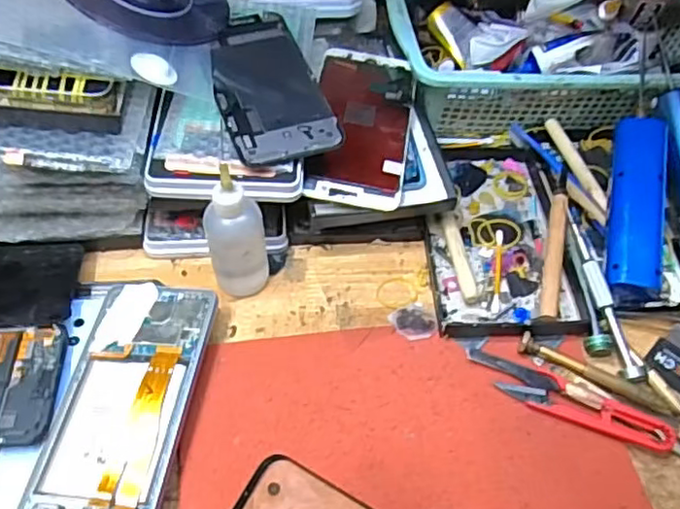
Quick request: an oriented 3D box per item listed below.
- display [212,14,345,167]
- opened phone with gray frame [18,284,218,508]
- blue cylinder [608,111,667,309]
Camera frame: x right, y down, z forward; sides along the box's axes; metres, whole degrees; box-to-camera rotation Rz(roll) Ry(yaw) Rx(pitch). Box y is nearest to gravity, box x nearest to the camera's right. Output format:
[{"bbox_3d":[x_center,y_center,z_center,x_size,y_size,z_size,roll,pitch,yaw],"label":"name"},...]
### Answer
[{"bbox_3d":[-0.053,-0.120,0.444,0.069,0.005,0.140,-15,60,-15],"label":"display"},{"bbox_3d":[-0.119,0.083,0.357,0.071,0.008,0.155,4,52,8],"label":"opened phone with gray frame"},{"bbox_3d":[0.207,-0.034,0.447,0.033,0.025,0.133,9,74,3],"label":"blue cylinder"}]

